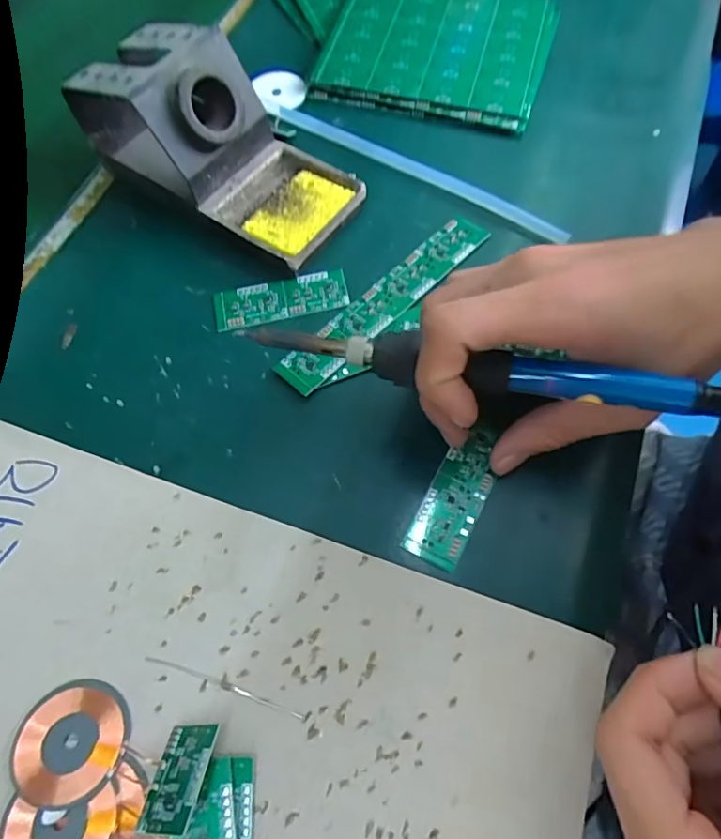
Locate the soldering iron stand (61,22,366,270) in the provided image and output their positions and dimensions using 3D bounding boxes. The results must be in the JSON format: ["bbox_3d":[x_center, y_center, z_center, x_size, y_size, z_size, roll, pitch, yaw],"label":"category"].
[{"bbox_3d":[-0.081,-0.153,0.292,0.155,0.074,0.080,28,70,15],"label":"soldering iron stand"}]

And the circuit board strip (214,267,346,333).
[{"bbox_3d":[-0.044,-0.067,0.289,0.072,0.004,0.025,-14,65,-3],"label":"circuit board strip"}]

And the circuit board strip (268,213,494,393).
[{"bbox_3d":[0.014,-0.066,0.286,0.026,0.004,0.141,41,73,19],"label":"circuit board strip"}]

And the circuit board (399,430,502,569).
[{"bbox_3d":[0.045,0.033,0.242,0.025,0.004,0.067,25,69,14],"label":"circuit board"}]

